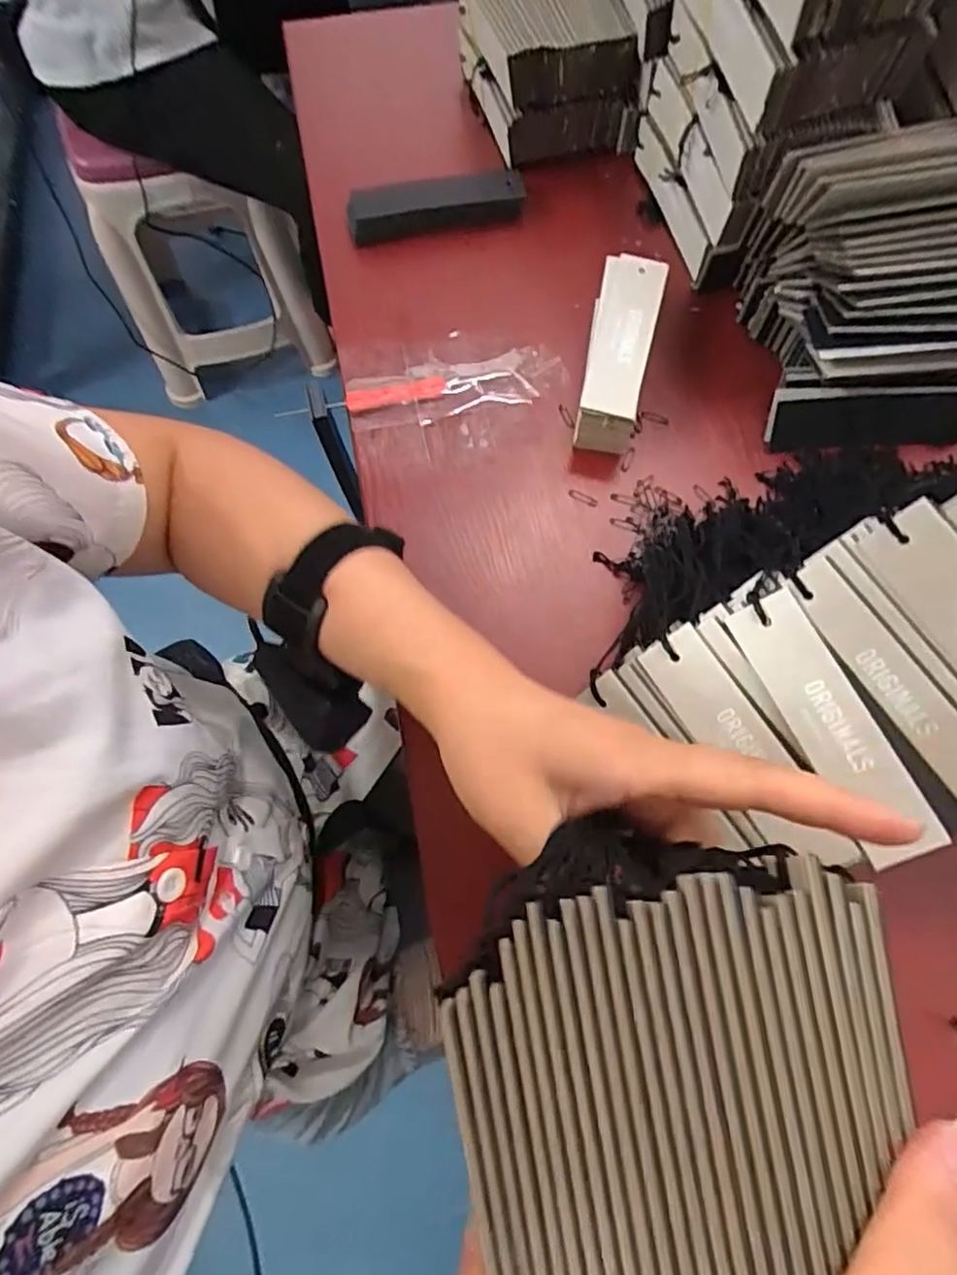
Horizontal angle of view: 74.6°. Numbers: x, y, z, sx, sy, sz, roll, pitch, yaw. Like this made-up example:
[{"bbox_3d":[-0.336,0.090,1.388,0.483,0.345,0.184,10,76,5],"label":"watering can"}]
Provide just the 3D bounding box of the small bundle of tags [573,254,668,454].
[{"bbox_3d":[0.089,-0.182,0.403,0.038,0.043,0.125,12,70,3],"label":"small bundle of tags"}]

